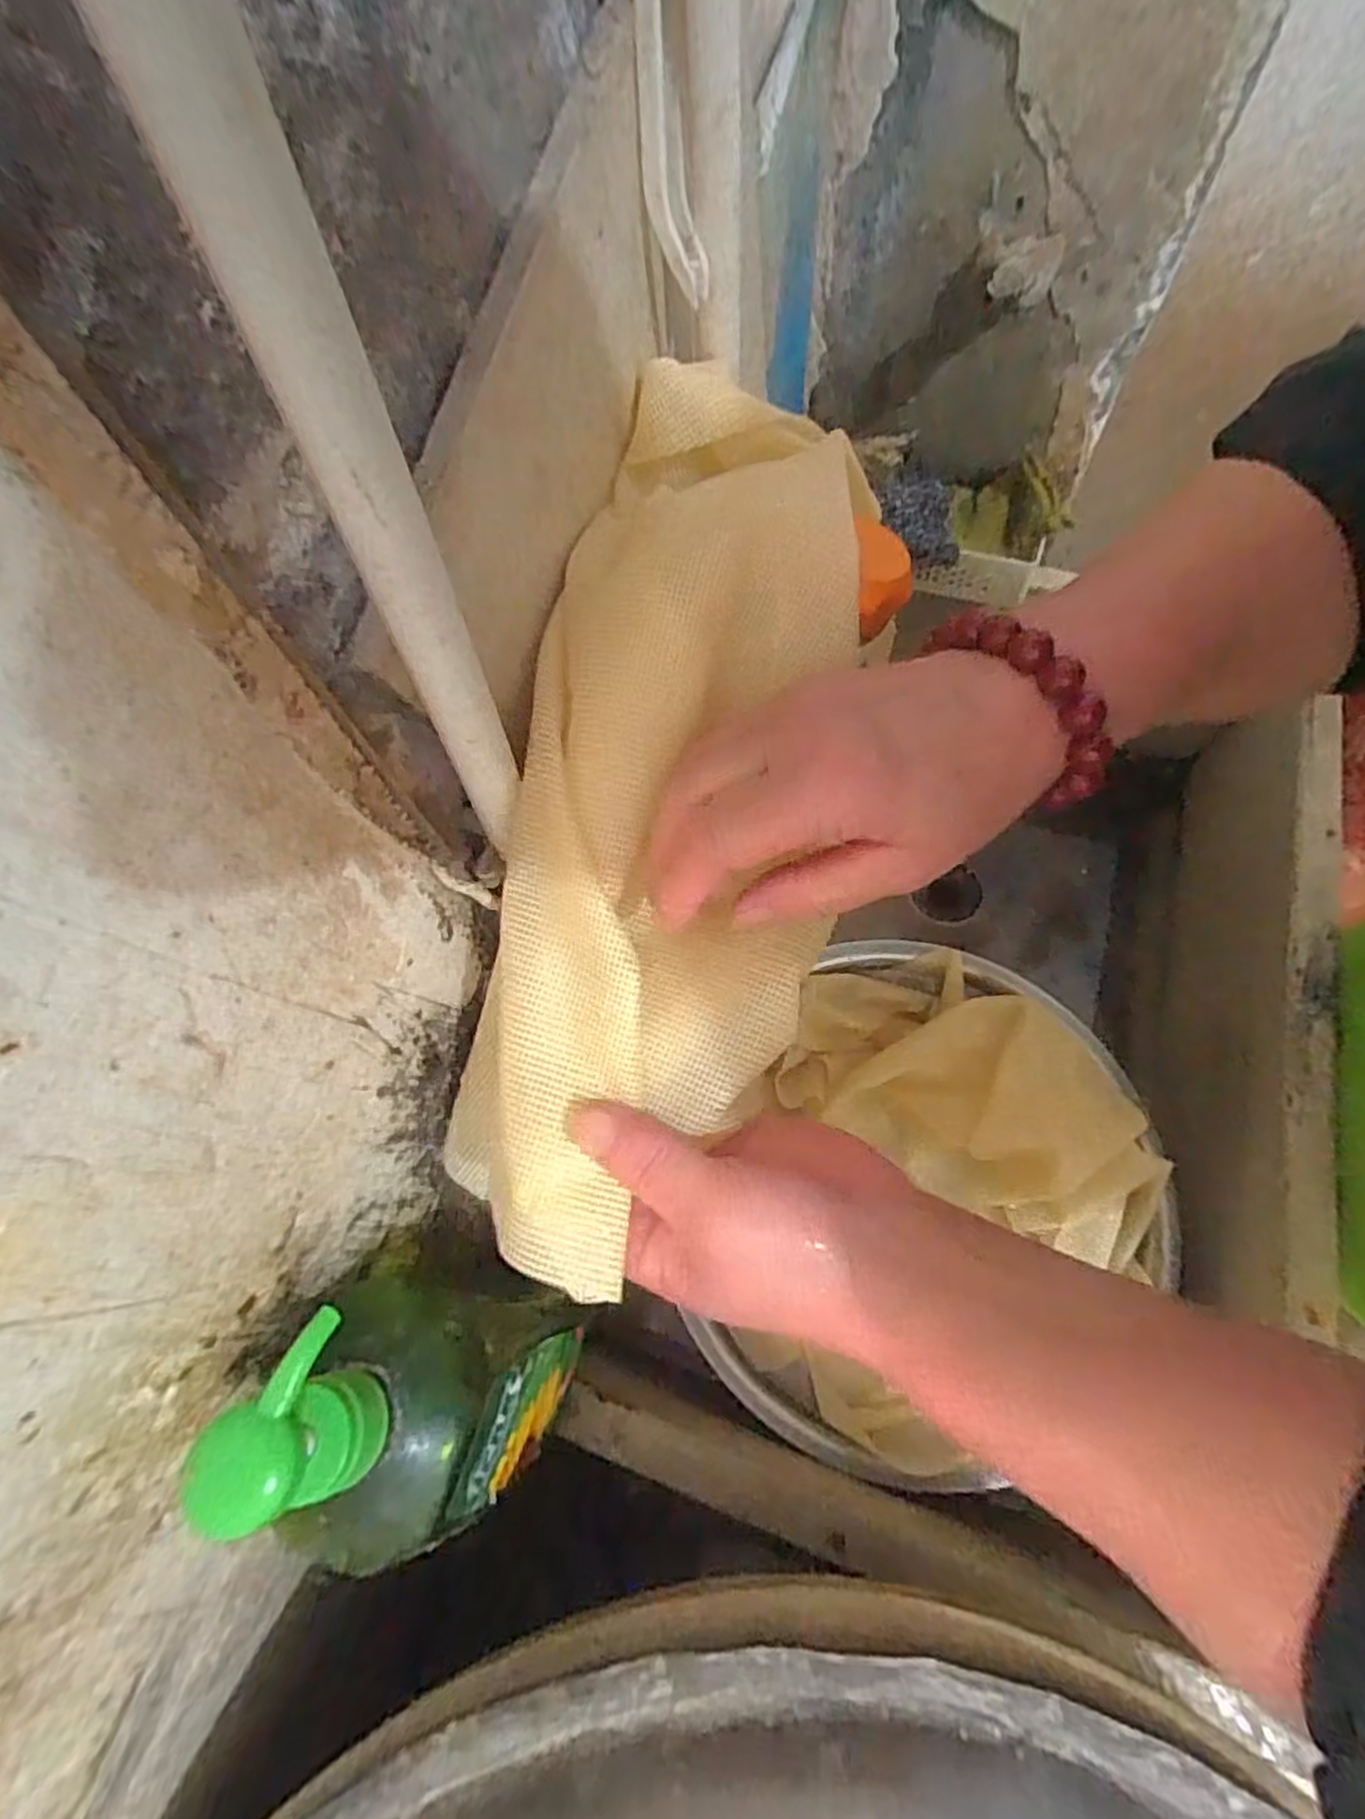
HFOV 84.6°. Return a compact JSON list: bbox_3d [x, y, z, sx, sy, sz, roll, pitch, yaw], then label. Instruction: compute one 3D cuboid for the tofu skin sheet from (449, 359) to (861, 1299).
[{"bbox_3d":[-0.001,-0.047,0.275,0.110,0.036,0.339,10,80,7],"label":"tofu skin sheet"}]

